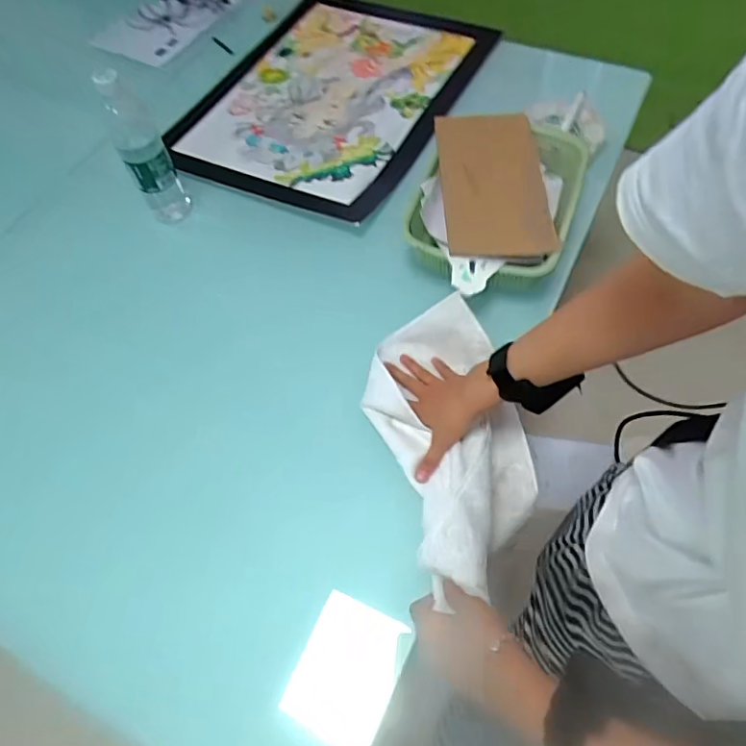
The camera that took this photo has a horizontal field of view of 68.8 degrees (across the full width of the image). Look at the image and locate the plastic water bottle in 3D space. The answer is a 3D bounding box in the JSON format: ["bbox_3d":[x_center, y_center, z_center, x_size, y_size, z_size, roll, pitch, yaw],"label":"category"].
[{"bbox_3d":[-0.351,-0.335,0.845,0.069,0.244,0.078,-26,62,-11],"label":"plastic water bottle"}]

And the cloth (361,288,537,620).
[{"bbox_3d":[0.089,0.074,0.627,0.173,0.117,0.352,-6,47,-1],"label":"cloth"}]

